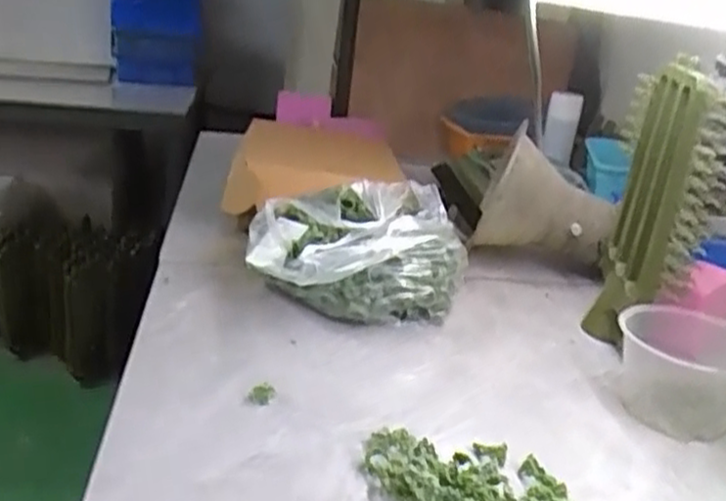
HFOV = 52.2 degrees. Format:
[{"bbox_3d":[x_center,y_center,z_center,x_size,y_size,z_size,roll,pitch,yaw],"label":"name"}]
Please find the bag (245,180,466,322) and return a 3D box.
[{"bbox_3d":[-0.002,0.005,0.906,0.246,0.130,0.178,-2,22,-23],"label":"bag"}]

